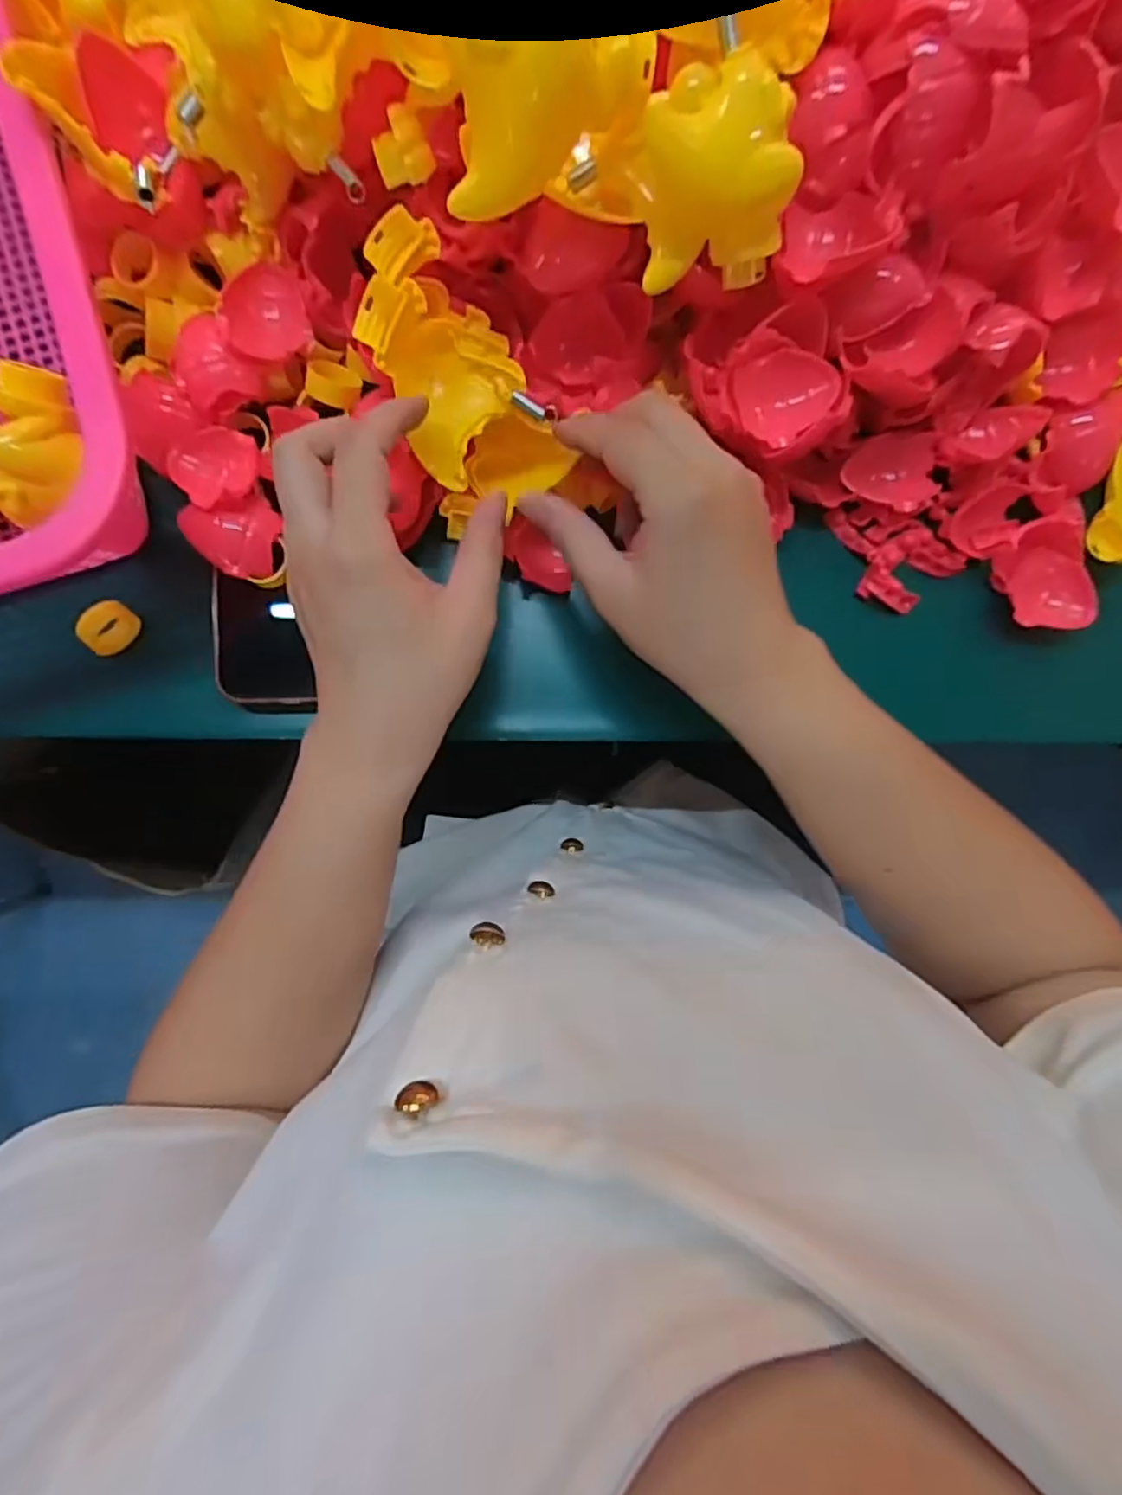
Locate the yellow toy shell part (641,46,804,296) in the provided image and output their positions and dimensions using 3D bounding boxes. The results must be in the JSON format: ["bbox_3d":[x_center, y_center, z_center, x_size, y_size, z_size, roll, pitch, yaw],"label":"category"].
[{"bbox_3d":[0.056,-0.212,0.248,0.055,0.063,0.030,-7,59,0],"label":"yellow toy shell part"}]

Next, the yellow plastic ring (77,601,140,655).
[{"bbox_3d":[-0.223,-0.058,0.324,0.011,0.028,0.026,19,70,18],"label":"yellow plastic ring"}]

